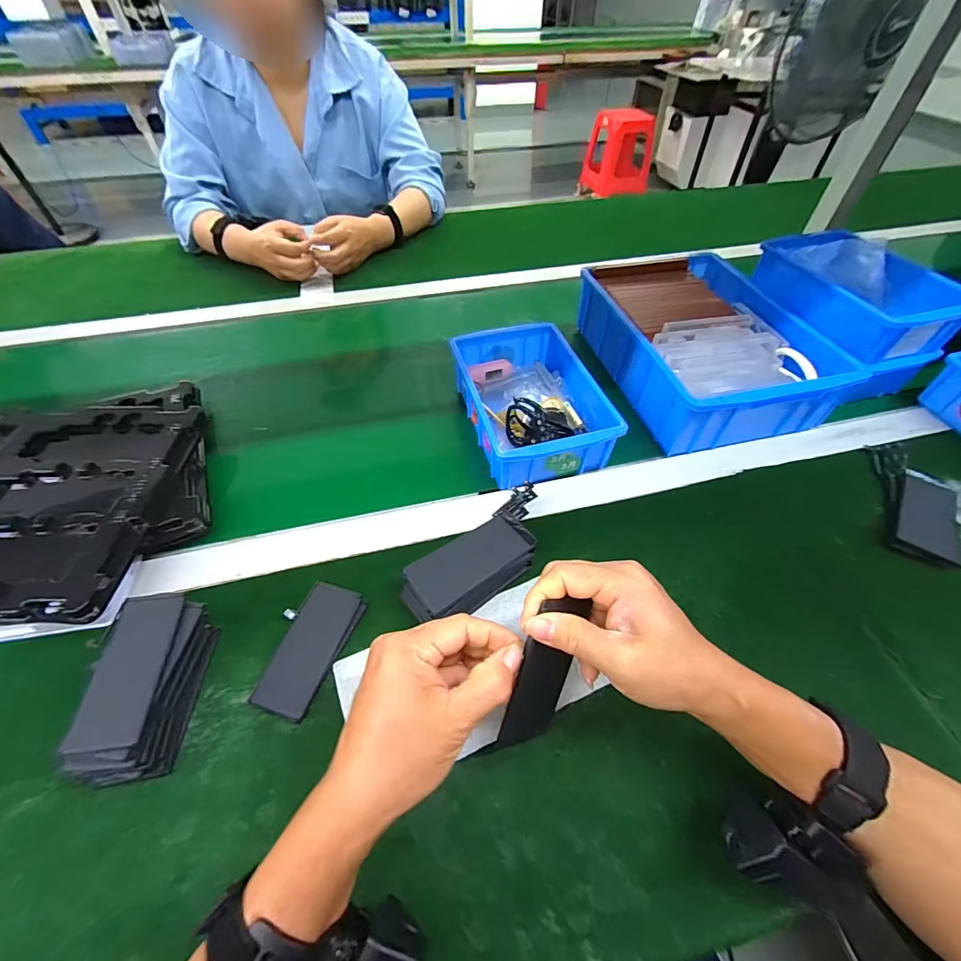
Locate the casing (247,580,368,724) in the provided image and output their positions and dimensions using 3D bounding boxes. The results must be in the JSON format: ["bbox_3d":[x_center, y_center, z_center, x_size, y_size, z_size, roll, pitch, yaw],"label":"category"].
[{"bbox_3d":[-0.134,0.131,0.340,0.047,0.009,0.099,17,53,13],"label":"casing"}]

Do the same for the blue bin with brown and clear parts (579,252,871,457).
[{"bbox_3d":[0.267,-0.172,0.536,0.208,0.079,0.296,-9,51,-8],"label":"blue bin with brown and clear parts"}]

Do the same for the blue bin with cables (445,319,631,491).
[{"bbox_3d":[0.052,-0.090,0.487,0.131,0.063,0.203,-12,52,-10],"label":"blue bin with cables"}]

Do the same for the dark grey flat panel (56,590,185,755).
[{"bbox_3d":[-0.235,0.124,0.291,0.044,0.005,0.098,-5,51,-4],"label":"dark grey flat panel"}]

